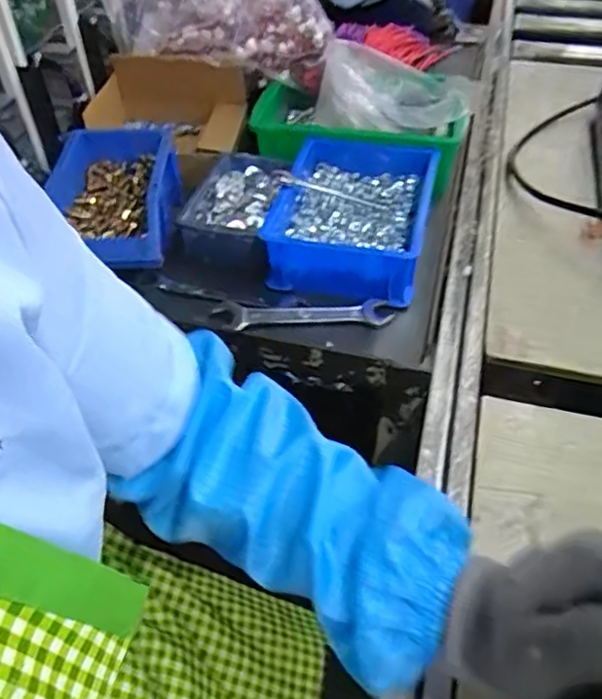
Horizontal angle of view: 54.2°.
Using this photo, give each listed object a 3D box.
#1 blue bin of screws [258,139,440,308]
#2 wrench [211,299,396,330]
[{"bbox_3d":[0.054,-0.140,0.613,0.157,0.066,0.209,12,47,14],"label":"blue bin of screws"},{"bbox_3d":[-0.001,-0.033,0.546,0.164,0.011,0.034,1,45,3],"label":"wrench"}]

